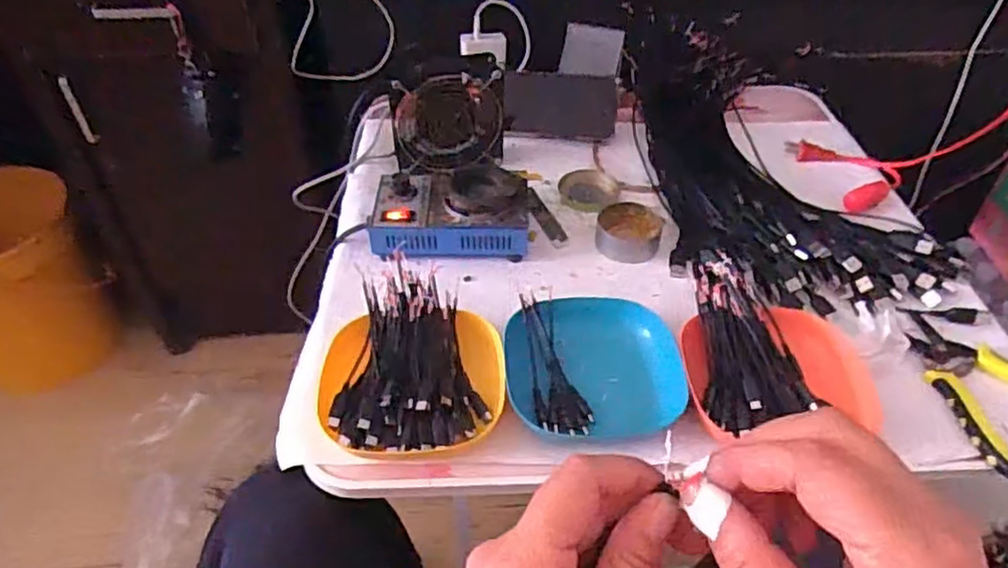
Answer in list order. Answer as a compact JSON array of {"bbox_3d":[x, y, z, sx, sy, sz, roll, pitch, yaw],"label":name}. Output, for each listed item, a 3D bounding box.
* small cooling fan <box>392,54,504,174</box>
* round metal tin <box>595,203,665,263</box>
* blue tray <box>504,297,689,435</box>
[{"bbox_3d":[-0.061,-0.181,0.752,0.118,0.115,0.036,-8,23,-11],"label":"small cooling fan"},{"bbox_3d":[0.124,-0.052,0.678,0.063,0.023,0.060,4,45,4],"label":"round metal tin"},{"bbox_3d":[0.068,0.062,0.555,0.133,0.031,0.127,-6,45,-6],"label":"blue tray"}]

